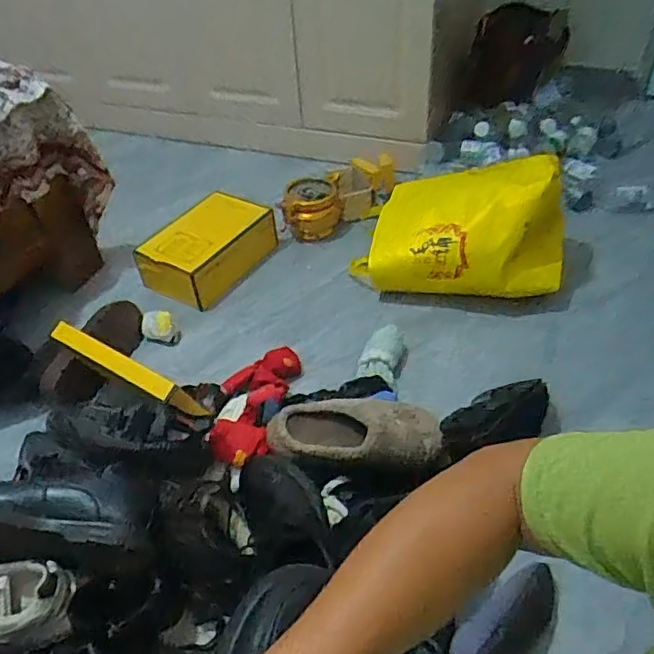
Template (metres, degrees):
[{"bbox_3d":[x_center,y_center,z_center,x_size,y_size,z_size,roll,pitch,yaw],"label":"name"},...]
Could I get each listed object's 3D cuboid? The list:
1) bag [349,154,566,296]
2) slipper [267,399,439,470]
[{"bbox_3d":[0.266,-0.211,1.205,0.418,0.216,0.213,4,44,9],"label":"bag"},{"bbox_3d":[0.044,0.163,0.898,0.259,0.064,0.117,-9,44,-5],"label":"slipper"}]

